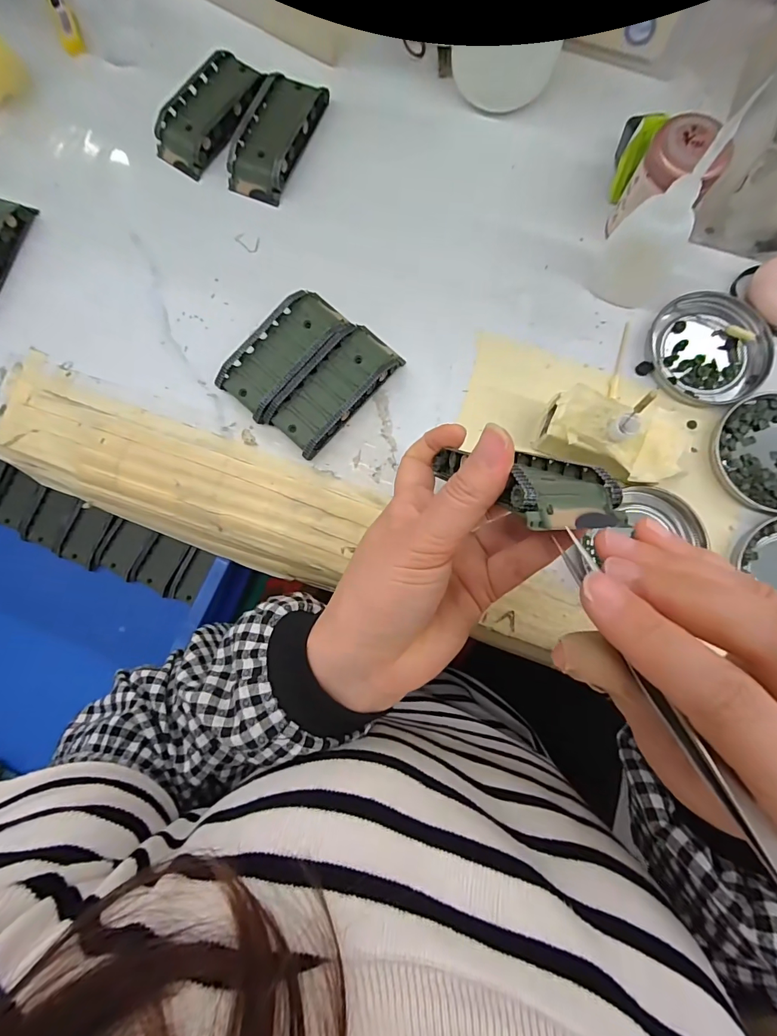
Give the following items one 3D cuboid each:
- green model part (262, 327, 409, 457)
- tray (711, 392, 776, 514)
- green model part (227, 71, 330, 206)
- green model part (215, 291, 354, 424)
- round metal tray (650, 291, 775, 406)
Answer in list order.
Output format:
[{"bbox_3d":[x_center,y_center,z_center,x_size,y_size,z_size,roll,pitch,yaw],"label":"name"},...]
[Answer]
[{"bbox_3d":[-0.037,-0.090,0.296,0.043,0.017,0.095,44,86,7],"label":"green model part"},{"bbox_3d":[0.257,-0.044,0.282,0.078,0.009,0.078,0,82,2],"label":"tray"},{"bbox_3d":[-0.086,-0.290,0.323,0.048,0.013,0.096,23,83,5],"label":"green model part"},{"bbox_3d":[-0.073,-0.117,0.302,0.045,0.018,0.095,43,85,7],"label":"green model part"},{"bbox_3d":[0.221,-0.117,0.295,0.074,0.009,0.078,0,82,2],"label":"round metal tray"}]

